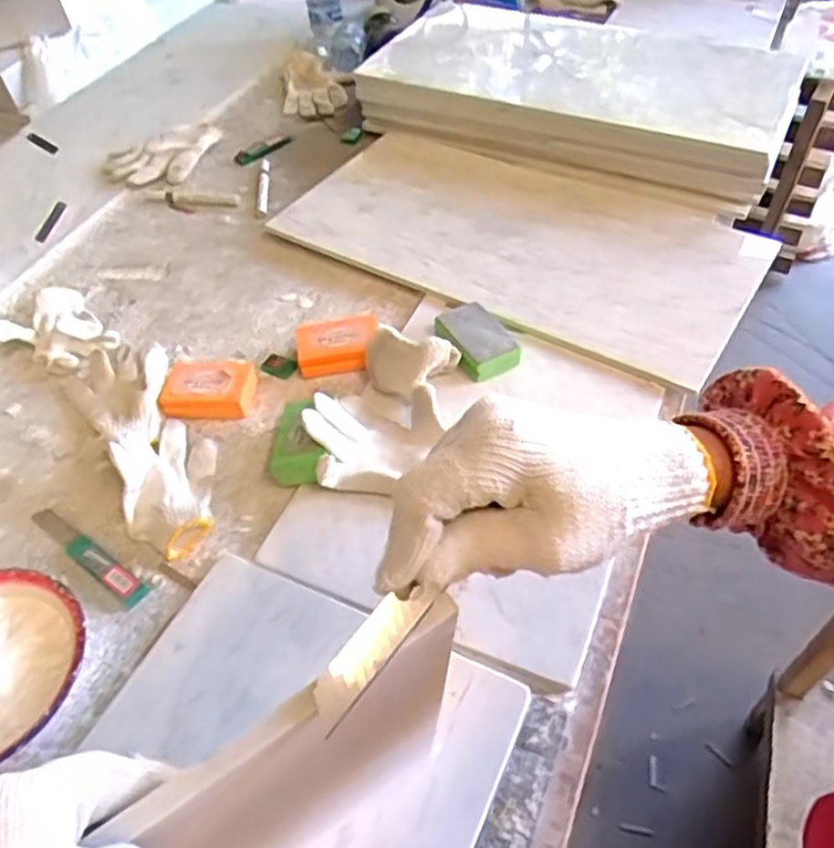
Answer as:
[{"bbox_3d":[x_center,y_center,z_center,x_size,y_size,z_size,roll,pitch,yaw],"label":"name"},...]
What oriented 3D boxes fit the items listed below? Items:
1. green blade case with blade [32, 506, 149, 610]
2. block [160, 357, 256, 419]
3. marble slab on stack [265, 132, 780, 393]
[{"bbox_3d":[-0.319,0.121,0.699,0.168,0.012,0.023,27,57,26],"label":"green blade case with blade"},{"bbox_3d":[-0.235,-0.040,0.823,0.101,0.036,0.068,-1,49,5],"label":"block"},{"bbox_3d":[0.137,-0.263,0.981,0.605,0.027,0.339,26,56,25],"label":"marble slab on stack"}]

